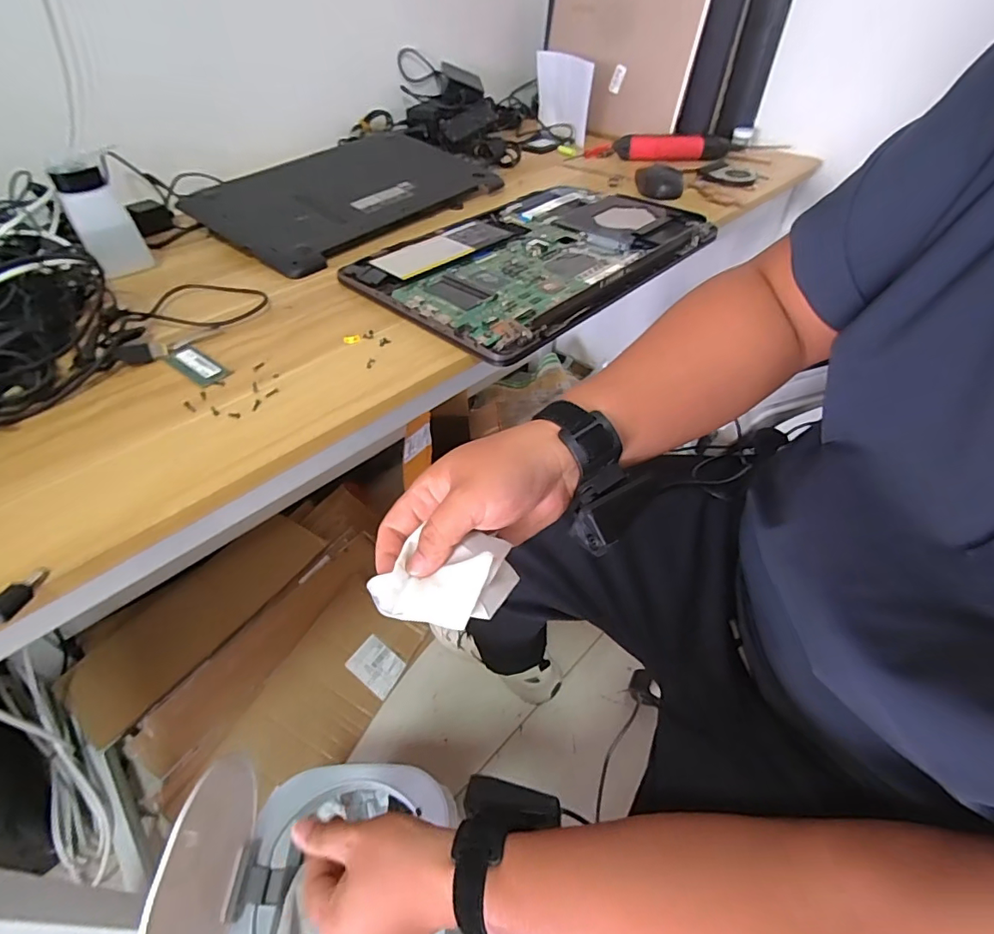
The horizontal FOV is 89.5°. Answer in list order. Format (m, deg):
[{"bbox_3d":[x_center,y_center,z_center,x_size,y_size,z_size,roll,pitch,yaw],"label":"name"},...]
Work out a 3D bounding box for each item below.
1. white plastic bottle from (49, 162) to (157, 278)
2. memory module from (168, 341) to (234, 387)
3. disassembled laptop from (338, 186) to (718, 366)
[{"bbox_3d":[-0.421,-0.263,0.535,0.053,0.099,0.039,-25,50,-22],"label":"white plastic bottle"},{"bbox_3d":[-0.267,-0.091,0.442,0.075,0.005,0.026,29,53,26],"label":"memory module"},{"bbox_3d":[0.049,-0.239,0.565,0.370,0.034,0.235,-35,54,-29],"label":"disassembled laptop"}]

